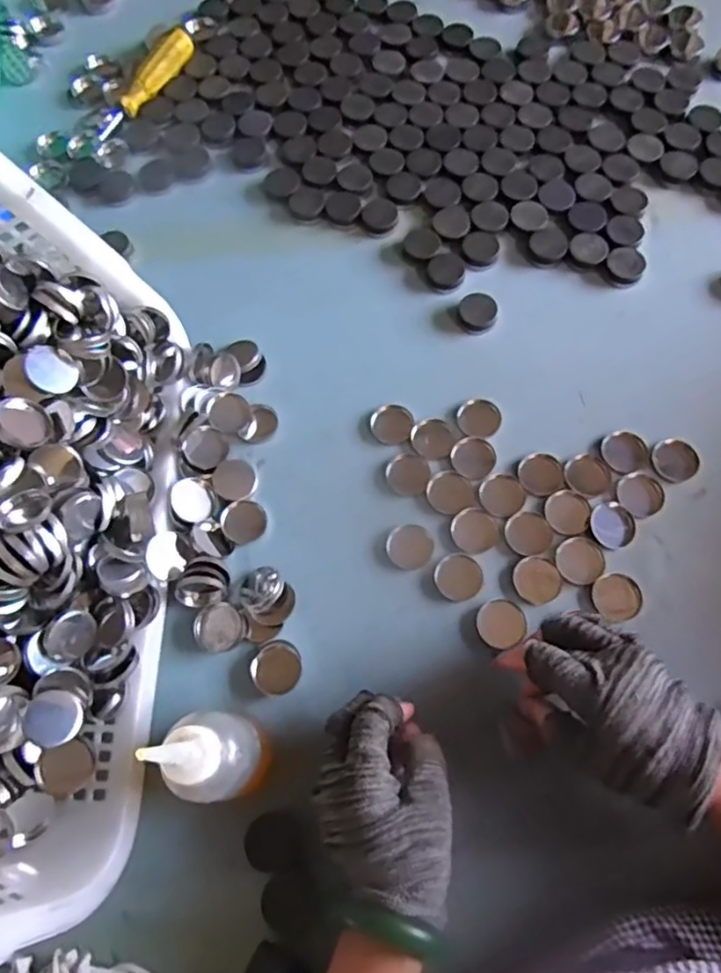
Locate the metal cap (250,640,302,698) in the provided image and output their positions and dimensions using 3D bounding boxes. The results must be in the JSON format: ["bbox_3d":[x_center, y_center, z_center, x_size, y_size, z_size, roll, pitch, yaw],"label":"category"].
[{"bbox_3d":[-0.058,0.126,0.439,0.035,0.012,0.035,-1,70,2],"label":"metal cap"}]

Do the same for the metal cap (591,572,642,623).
[{"bbox_3d":[0.184,0.079,0.451,0.034,0.004,0.033,-1,70,2],"label":"metal cap"}]

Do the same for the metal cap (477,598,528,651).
[{"bbox_3d":[0.099,0.096,0.441,0.033,0.009,0.033,-1,70,2],"label":"metal cap"}]

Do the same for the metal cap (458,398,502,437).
[{"bbox_3d":[0.095,-0.055,0.503,0.033,0.007,0.031,-1,70,2],"label":"metal cap"}]

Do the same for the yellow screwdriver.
[{"bbox_3d":[-0.218,-0.405,0.632,0.023,0.029,0.137,37,75,15],"label":"yellow screwdriver"}]

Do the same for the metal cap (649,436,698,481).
[{"bbox_3d":[0.244,-0.021,0.488,0.036,0.011,0.033,-1,70,2],"label":"metal cap"}]

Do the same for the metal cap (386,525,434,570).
[{"bbox_3d":[0.037,0.044,0.468,0.033,0.006,0.032,3,70,4],"label":"metal cap"}]

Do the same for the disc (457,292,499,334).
[{"bbox_3d":[0.100,-0.149,0.538,0.033,0.008,0.038,20,72,9],"label":"disc"}]

